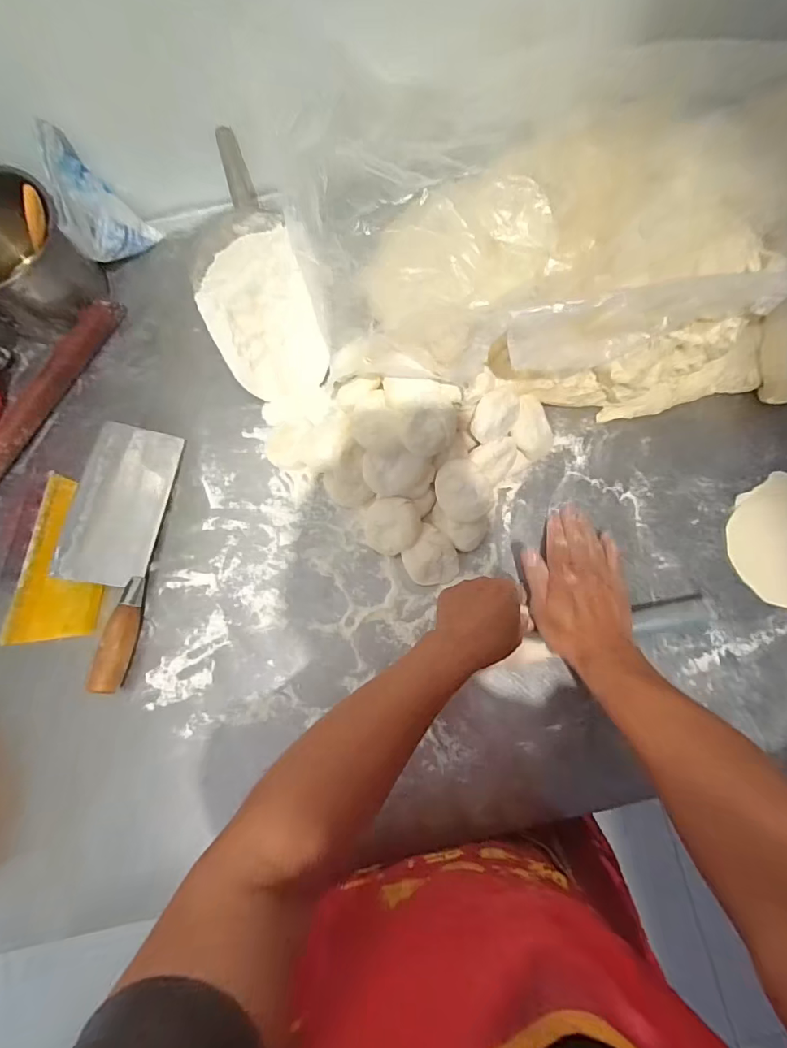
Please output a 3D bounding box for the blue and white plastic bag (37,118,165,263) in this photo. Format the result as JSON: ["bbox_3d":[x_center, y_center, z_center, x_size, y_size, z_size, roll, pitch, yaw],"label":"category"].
[{"bbox_3d":[-0.344,-0.365,0.532,0.078,0.129,0.088,-35,81,-3],"label":"blue and white plastic bag"}]

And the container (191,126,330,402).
[{"bbox_3d":[-0.168,-0.292,0.528,0.115,0.074,0.291,-21,80,-1],"label":"container"}]

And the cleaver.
[{"bbox_3d":[-0.308,0.027,0.502,0.094,0.035,0.277,7,81,4],"label":"cleaver"}]

